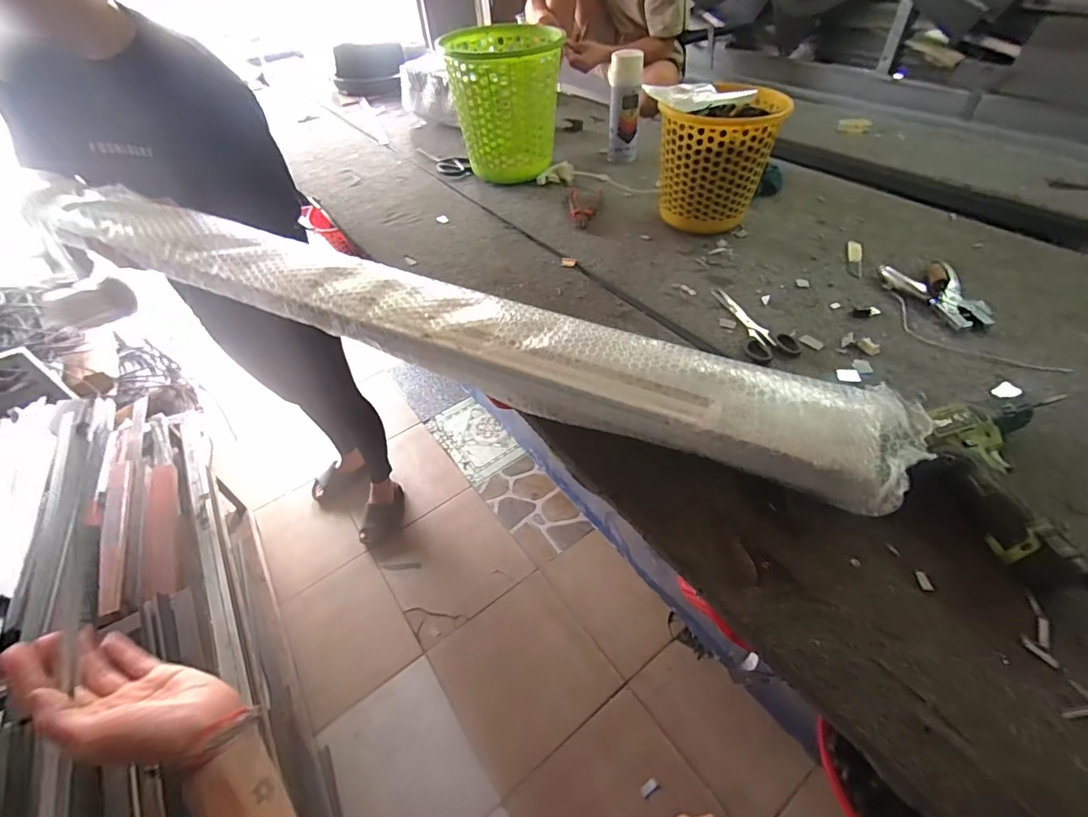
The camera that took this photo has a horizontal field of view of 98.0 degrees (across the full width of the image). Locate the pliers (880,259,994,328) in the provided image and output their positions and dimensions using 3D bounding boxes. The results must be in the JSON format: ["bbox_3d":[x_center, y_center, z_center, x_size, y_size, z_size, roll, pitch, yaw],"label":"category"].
[{"bbox_3d":[0.569,-0.168,0.688,0.097,0.027,0.140,-2,48,1],"label":"pliers"}]

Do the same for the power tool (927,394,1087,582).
[{"bbox_3d":[0.494,0.065,0.464,0.204,0.050,0.186,-11,48,-6],"label":"power tool"}]

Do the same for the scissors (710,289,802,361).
[{"bbox_3d":[0.298,-0.128,0.683,0.069,0.005,0.167,-9,48,-5],"label":"scissors"}]

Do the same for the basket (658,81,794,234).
[{"bbox_3d":[0.284,-0.405,0.794,0.169,0.197,0.152,20,52,20],"label":"basket"}]

